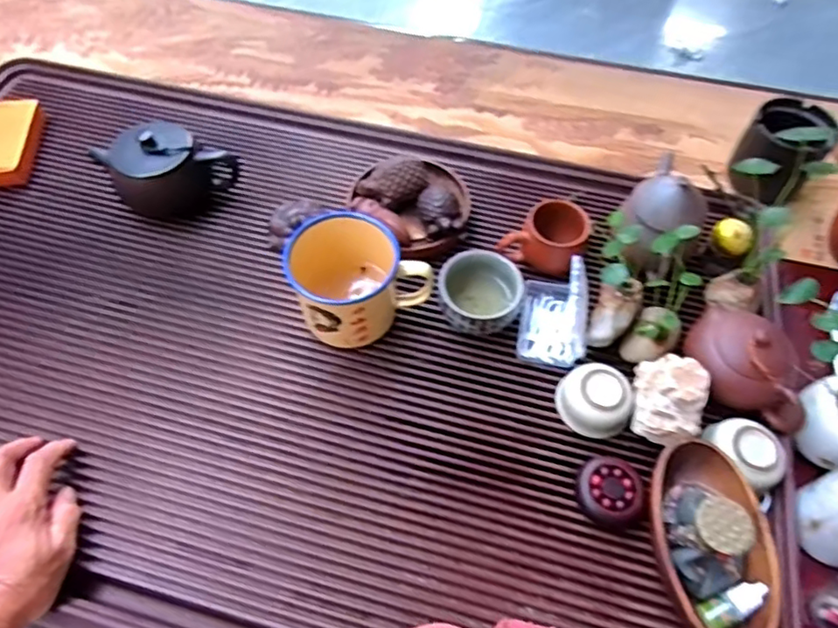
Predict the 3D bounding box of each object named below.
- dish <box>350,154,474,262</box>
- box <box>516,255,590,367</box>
[{"bbox_3d":[-0.007,-0.111,0.604,0.120,0.052,0.115,1,54,-1],"label":"dish"},{"bbox_3d":[0.130,-0.010,0.542,0.059,0.072,0.087,12,55,7],"label":"box"}]

